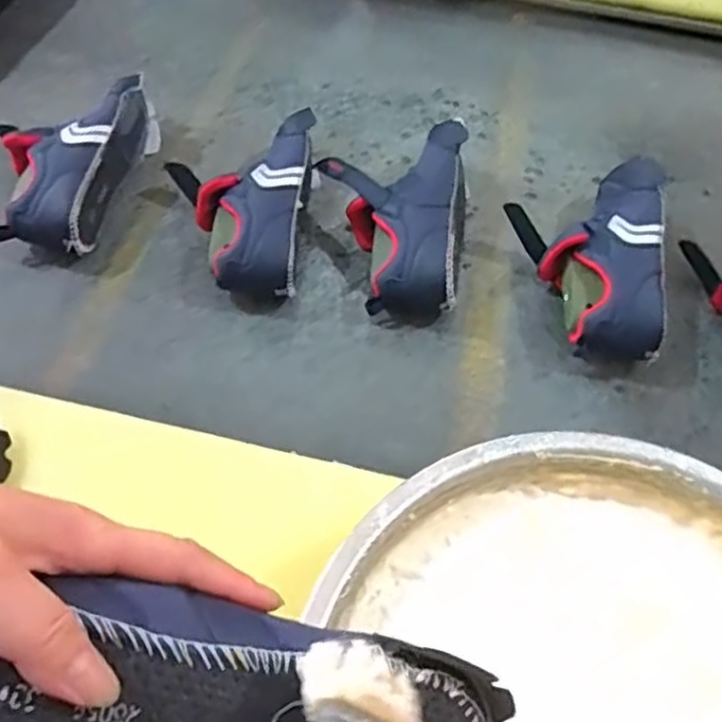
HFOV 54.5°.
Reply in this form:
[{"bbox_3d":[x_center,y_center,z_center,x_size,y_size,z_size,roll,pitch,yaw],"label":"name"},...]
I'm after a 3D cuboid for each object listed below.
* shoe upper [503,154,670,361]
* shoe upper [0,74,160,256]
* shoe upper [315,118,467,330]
[{"bbox_3d":[0.213,-0.110,0.682,0.144,0.083,0.223,13,58,4],"label":"shoe upper"},{"bbox_3d":[-0.296,-0.209,0.714,0.117,0.076,0.225,9,58,1],"label":"shoe upper"},{"bbox_3d":[0.050,-0.135,0.692,0.145,0.074,0.209,-9,59,-10],"label":"shoe upper"}]

